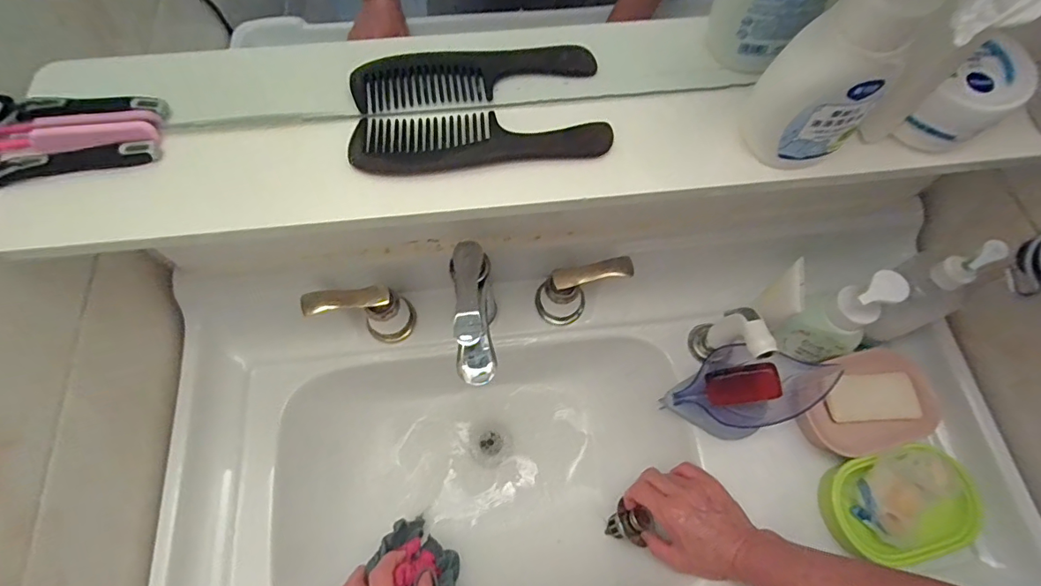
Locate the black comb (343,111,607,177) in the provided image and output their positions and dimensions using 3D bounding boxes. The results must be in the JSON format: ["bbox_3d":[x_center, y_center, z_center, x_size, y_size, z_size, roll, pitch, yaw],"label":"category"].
[{"bbox_3d":[-0.029,-0.117,0.374,0.190,0.012,0.049,-4,67,-3],"label":"black comb"}]

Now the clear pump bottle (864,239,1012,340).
[{"bbox_3d":[0.419,0.009,0.529,0.058,0.179,0.055,9,67,2],"label":"clear pump bottle"}]

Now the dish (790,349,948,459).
[{"bbox_3d":[0.399,0.128,0.574,0.163,0.029,0.108,-15,68,-8],"label":"dish"}]

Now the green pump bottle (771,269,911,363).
[{"bbox_3d":[0.354,0.029,0.543,0.058,0.143,0.065,-18,68,-9],"label":"green pump bottle"}]

